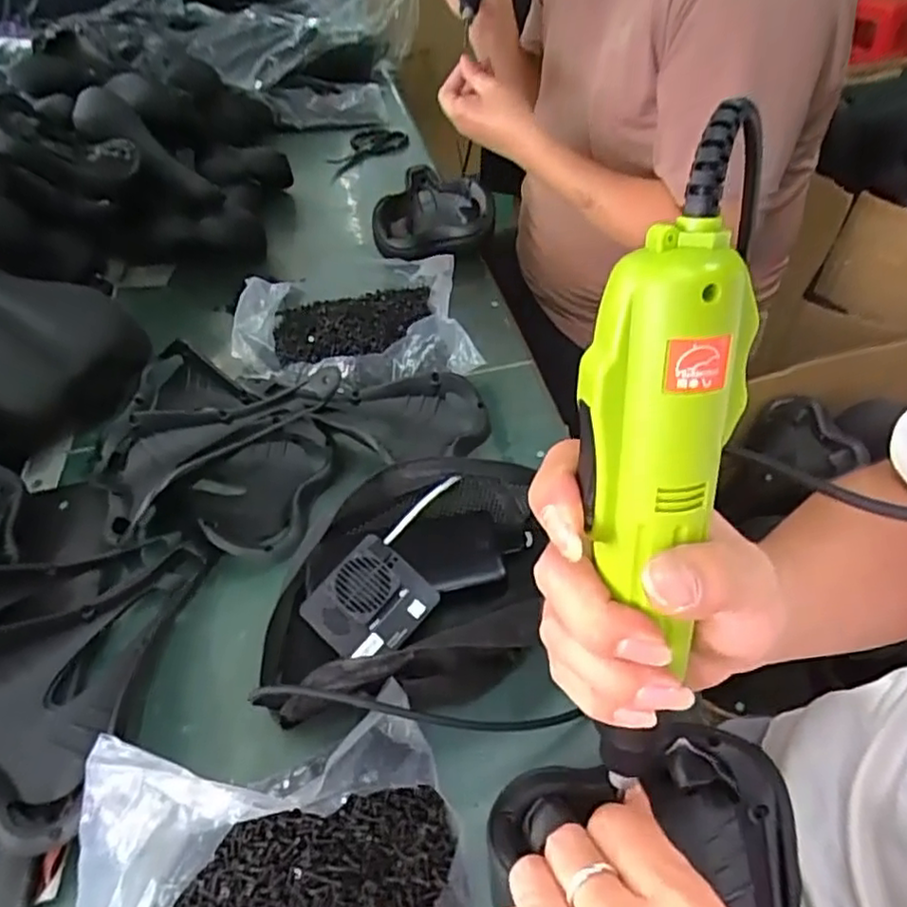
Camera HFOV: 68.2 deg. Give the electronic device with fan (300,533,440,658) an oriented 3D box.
[{"bbox_3d":[-0.059,0.105,0.470,0.070,0.017,0.076,42,81,3],"label":"electronic device with fan"}]

